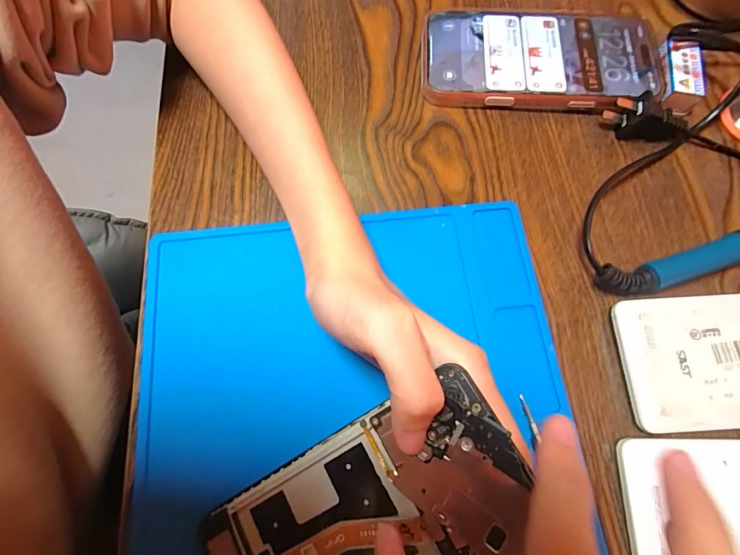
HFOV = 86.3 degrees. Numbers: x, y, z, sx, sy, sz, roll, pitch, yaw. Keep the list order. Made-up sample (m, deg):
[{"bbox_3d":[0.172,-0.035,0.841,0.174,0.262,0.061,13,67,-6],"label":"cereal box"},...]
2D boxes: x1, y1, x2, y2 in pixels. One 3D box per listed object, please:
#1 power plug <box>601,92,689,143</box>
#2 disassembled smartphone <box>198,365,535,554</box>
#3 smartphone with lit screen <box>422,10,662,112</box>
[{"bbox_3d":[0.187,-0.107,0.265,0.053,0.025,0.018,6,72,1],"label":"power plug"},{"bbox_3d":[-0.007,0.103,0.161,0.147,0.010,0.068,-36,74,17],"label":"disassembled smartphone"},{"bbox_3d":[0.123,-0.155,0.285,0.166,0.016,0.077,4,72,0],"label":"smartphone with lit screen"}]

